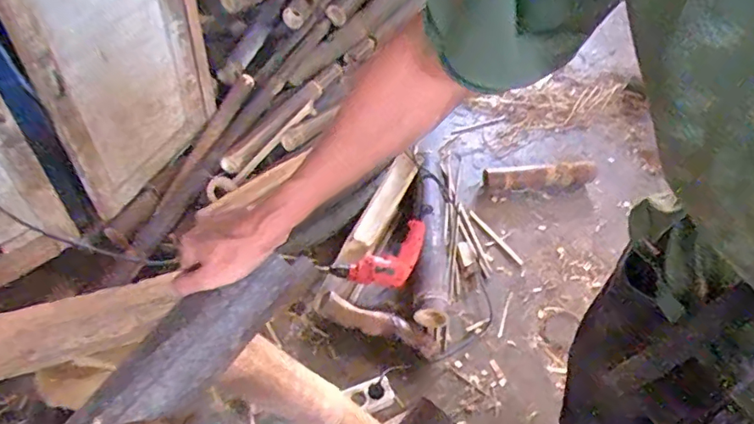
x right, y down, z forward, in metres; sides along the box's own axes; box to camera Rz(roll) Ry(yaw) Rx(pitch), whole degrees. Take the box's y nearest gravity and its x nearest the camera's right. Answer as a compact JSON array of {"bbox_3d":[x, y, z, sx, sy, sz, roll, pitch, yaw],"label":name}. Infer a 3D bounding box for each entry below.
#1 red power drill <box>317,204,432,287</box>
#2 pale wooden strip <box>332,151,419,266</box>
[{"bbox_3d":[0.031,0.112,1.338,0.311,0.087,0.130,-34,55,-6],"label":"red power drill"},{"bbox_3d":[0.005,0.001,1.423,0.068,0.037,0.384,24,62,17],"label":"pale wooden strip"}]

